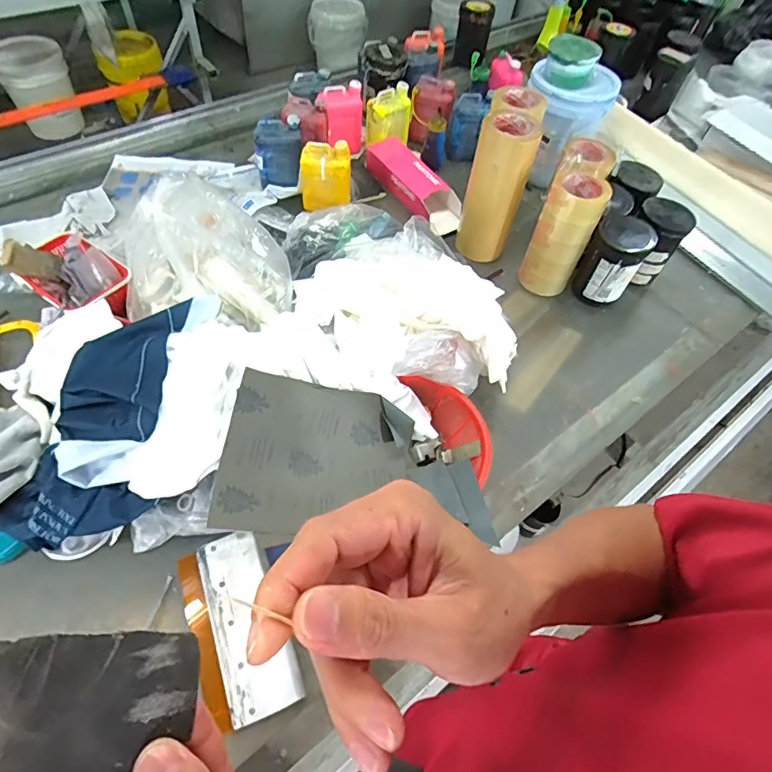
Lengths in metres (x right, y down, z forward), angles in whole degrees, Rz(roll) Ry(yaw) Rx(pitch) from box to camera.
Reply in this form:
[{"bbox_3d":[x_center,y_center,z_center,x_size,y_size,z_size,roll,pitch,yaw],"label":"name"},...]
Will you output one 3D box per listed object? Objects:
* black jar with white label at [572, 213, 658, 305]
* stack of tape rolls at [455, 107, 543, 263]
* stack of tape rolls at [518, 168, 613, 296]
[{"bbox_3d":[0.479,-0.259,1.048,0.114,0.169,0.121,31,59,15],"label":"black jar with white label"},{"bbox_3d":[0.230,-0.409,1.046,0.113,0.296,0.097,17,57,7],"label":"stack of tape rolls"},{"bbox_3d":[0.363,-0.311,1.016,0.108,0.240,0.105,25,58,12],"label":"stack of tape rolls"}]

